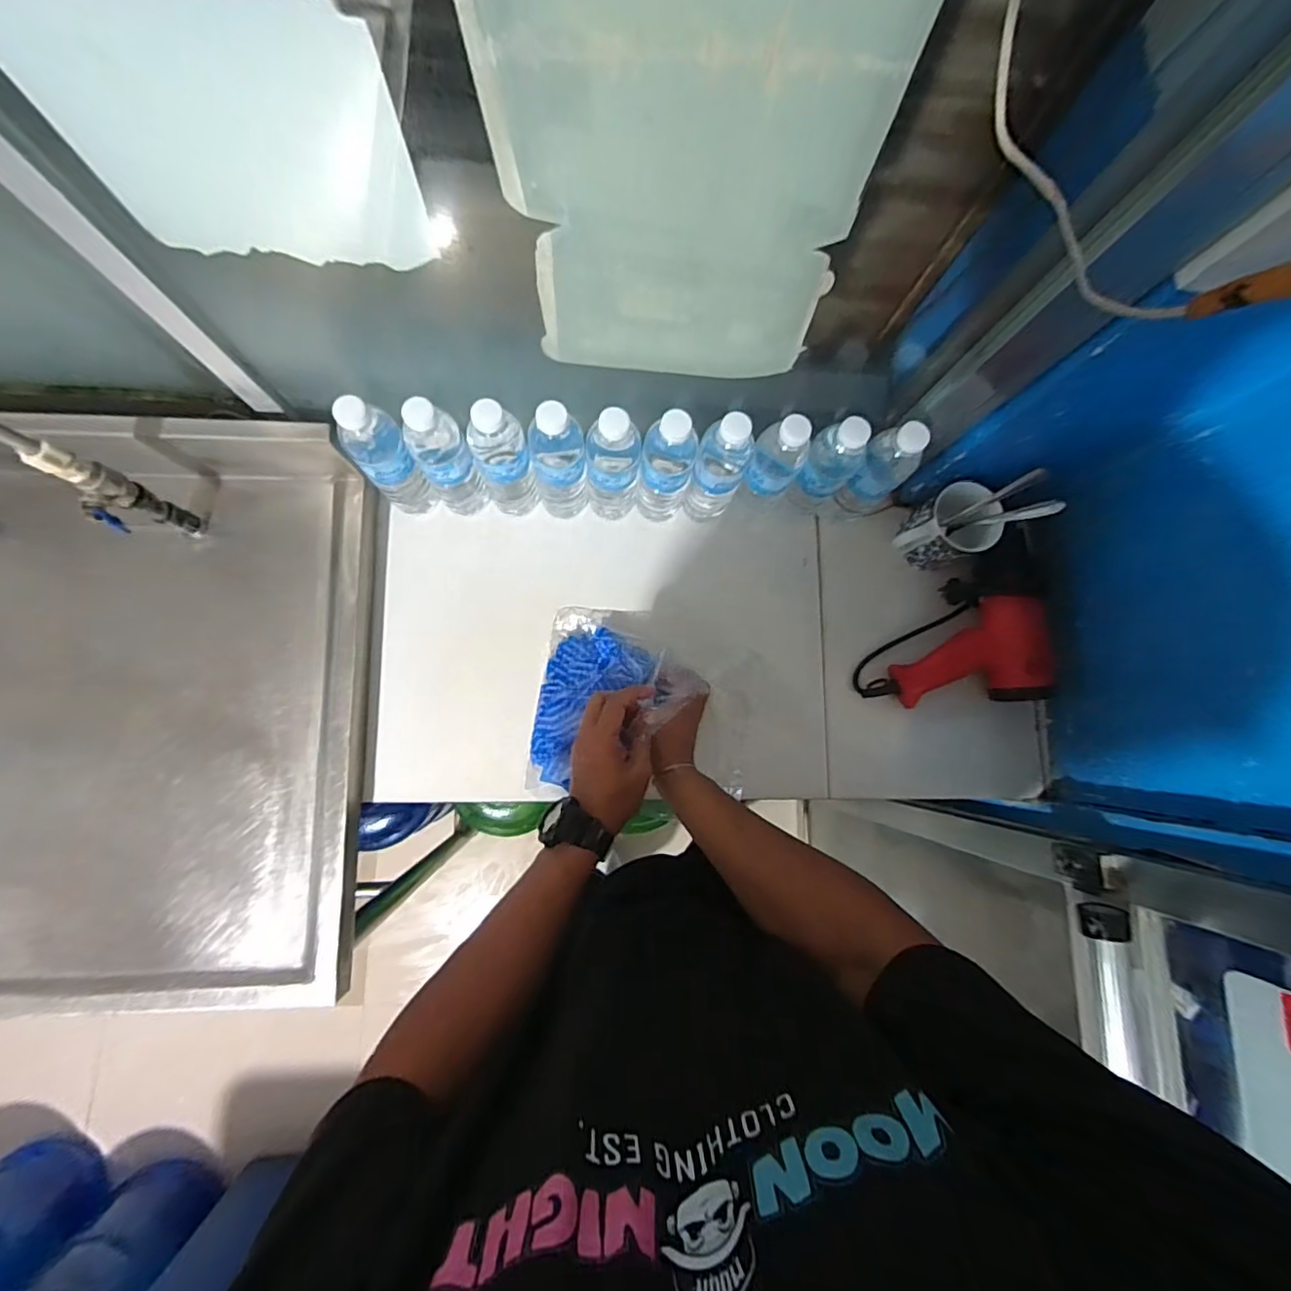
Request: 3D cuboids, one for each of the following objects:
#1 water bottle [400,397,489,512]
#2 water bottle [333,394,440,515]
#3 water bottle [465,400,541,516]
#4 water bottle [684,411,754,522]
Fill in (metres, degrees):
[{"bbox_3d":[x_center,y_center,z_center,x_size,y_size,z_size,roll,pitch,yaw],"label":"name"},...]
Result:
[{"bbox_3d":[-0.227,-0.207,0.657,0.055,0.200,0.054,1,83,-5],"label":"water bottle"},{"bbox_3d":[-0.285,-0.201,0.638,0.054,0.198,0.053,1,83,-5],"label":"water bottle"},{"bbox_3d":[-0.161,-0.208,0.656,0.058,0.206,0.055,1,83,-5],"label":"water bottle"},{"bbox_3d":[0.083,-0.201,0.681,0.065,0.213,0.058,36,81,0],"label":"water bottle"}]

